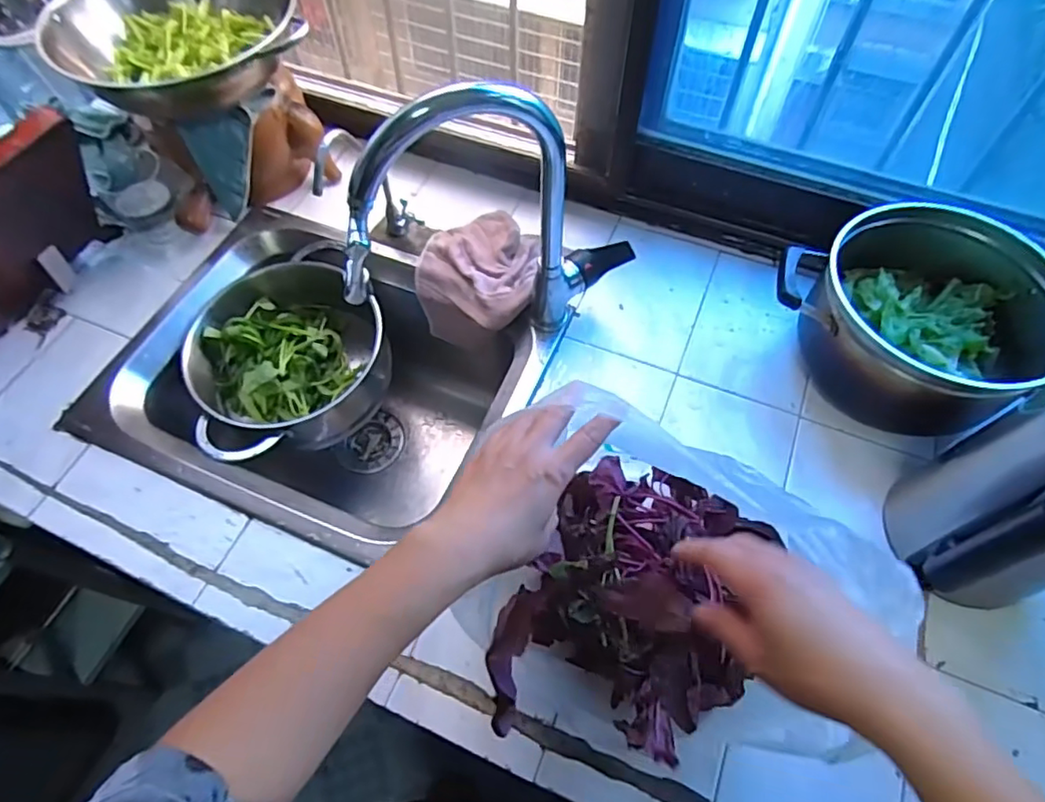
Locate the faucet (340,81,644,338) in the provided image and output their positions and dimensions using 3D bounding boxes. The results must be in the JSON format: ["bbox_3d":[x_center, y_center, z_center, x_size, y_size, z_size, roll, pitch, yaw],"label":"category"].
[{"bbox_3d":[-0.032,-0.160,0.624,0.310,0.336,0.057,-24,63,-13],"label":"faucet"}]

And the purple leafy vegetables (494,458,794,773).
[{"bbox_3d":[0.087,0.153,0.504,0.183,0.156,0.238,13,61,7],"label":"purple leafy vegetables"}]

